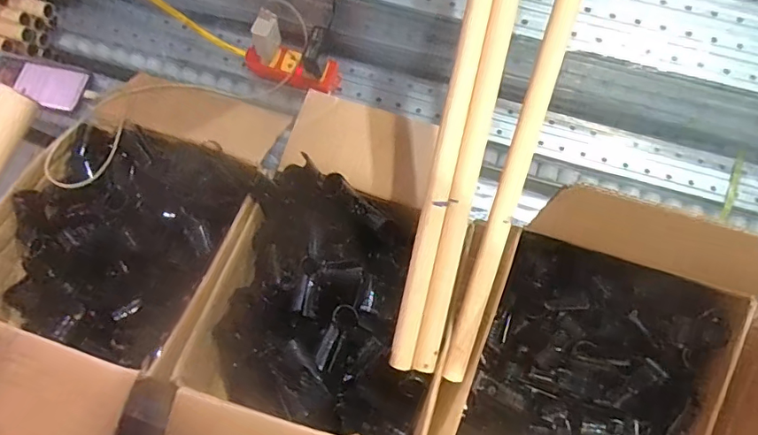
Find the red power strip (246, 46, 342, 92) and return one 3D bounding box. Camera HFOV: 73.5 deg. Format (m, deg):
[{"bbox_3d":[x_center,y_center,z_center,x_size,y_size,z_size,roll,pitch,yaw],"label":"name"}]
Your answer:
[{"bbox_3d":[-0.154,-0.261,0.875,0.166,0.045,0.064,14,74,5],"label":"red power strip"}]

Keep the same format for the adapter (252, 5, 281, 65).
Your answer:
[{"bbox_3d":[-0.181,-0.295,0.821,0.024,0.082,0.054,24,76,7],"label":"adapter"}]

